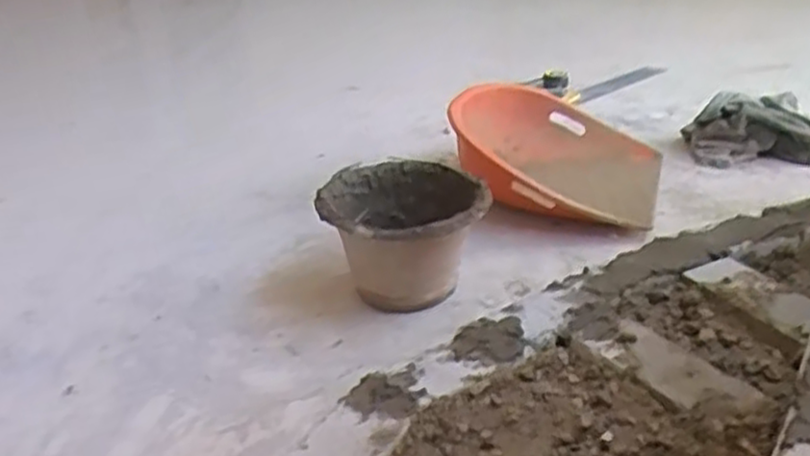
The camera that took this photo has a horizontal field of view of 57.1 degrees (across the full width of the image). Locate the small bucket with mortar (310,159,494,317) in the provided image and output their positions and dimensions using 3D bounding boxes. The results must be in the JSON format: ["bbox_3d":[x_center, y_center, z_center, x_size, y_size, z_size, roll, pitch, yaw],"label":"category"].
[{"bbox_3d":[0.000,0.015,1.160,0.239,0.172,0.233,-10,27,-8],"label":"small bucket with mortar"}]

